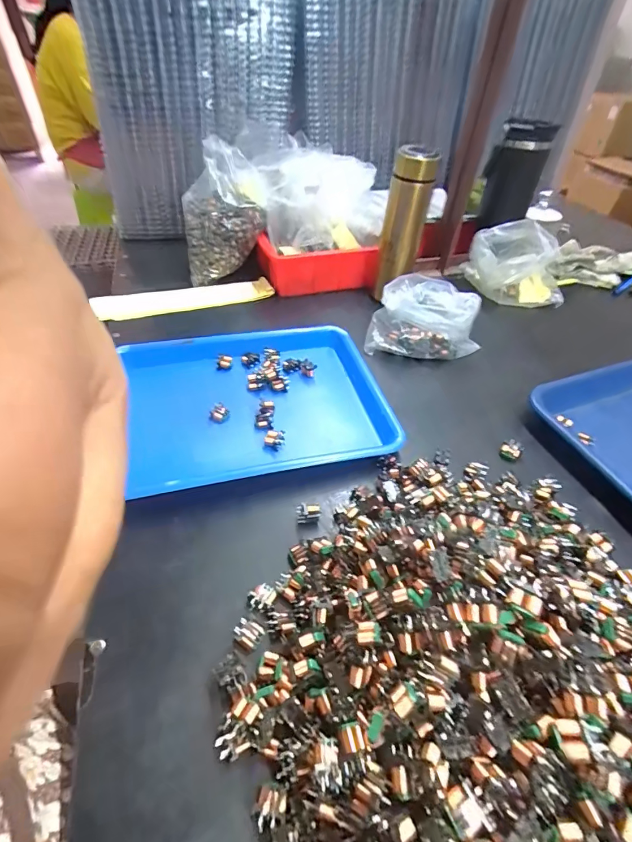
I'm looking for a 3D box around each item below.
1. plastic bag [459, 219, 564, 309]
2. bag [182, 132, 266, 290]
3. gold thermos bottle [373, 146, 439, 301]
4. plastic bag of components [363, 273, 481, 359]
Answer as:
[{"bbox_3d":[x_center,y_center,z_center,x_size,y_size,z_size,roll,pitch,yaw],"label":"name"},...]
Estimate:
[{"bbox_3d":[0.362,-0.289,0.731,0.157,0.109,0.131,6,46,3],"label":"plastic bag"},{"bbox_3d":[-0.155,-0.351,0.699,0.144,0.187,0.112,-7,47,-9],"label":"bag"},{"bbox_3d":[0.139,-0.303,0.653,0.060,0.237,0.056,16,48,12],"label":"gold thermos bottle"},{"bbox_3d":[0.162,-0.162,0.610,0.171,0.079,0.113,-1,46,-3],"label":"plastic bag of components"}]

